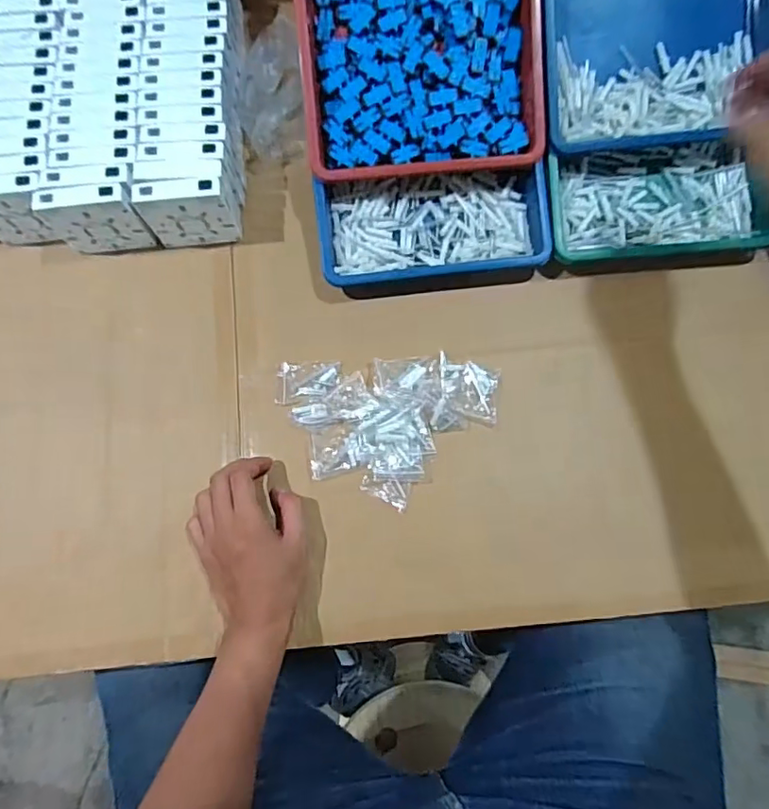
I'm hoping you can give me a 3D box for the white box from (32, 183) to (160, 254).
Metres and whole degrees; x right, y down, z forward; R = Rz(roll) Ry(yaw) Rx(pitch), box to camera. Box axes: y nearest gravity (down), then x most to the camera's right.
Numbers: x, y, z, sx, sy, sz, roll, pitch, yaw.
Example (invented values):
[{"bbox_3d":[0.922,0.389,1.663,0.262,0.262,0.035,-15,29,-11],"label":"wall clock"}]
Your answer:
[{"bbox_3d":[-0.298,-0.189,0.563,0.096,0.096,0.021,-3,76,0],"label":"white box"}]

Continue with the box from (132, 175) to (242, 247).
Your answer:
[{"bbox_3d":[-0.202,-0.197,0.555,0.088,0.082,0.026,-9,77,-1],"label":"box"}]

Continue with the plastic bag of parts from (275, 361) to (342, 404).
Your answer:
[{"bbox_3d":[-0.078,-0.024,0.553,0.066,0.011,0.045,-3,76,0],"label":"plastic bag of parts"}]

